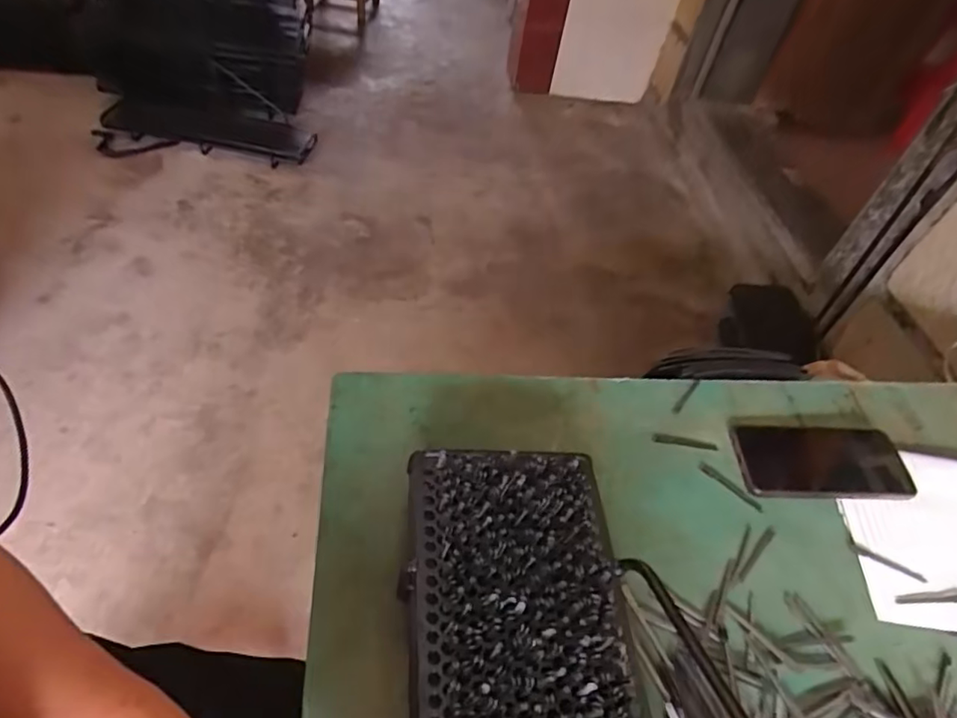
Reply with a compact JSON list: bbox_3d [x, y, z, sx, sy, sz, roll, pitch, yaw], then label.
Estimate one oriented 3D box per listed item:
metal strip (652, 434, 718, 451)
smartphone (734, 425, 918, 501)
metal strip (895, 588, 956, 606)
[{"bbox_3d":[0.204,0.082,0.582,0.064,0.005,0.009,9,48,-3],"label":"metal strip"},{"bbox_3d":[0.331,0.097,0.574,0.152,0.014,0.080,-2,52,-1],"label":"smartphone"},{"bbox_3d":[0.391,0.206,0.508,0.071,0.004,0.011,-1,49,-12],"label":"metal strip"}]

